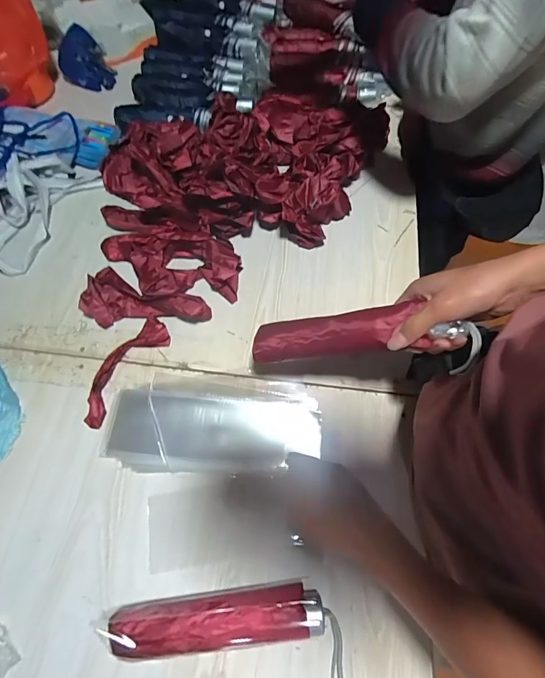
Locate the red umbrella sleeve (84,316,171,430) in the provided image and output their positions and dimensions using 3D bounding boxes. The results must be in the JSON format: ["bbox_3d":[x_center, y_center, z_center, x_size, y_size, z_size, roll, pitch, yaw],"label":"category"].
[{"bbox_3d":[-0.230,0.046,0.561,0.054,0.020,0.180,32,69,14],"label":"red umbrella sleeve"}]

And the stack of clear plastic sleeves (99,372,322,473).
[{"bbox_3d":[-0.085,0.122,0.530,0.304,0.013,0.139,3,65,2],"label":"stack of clear plastic sleeves"}]

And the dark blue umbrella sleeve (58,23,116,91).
[{"bbox_3d":[-0.435,-0.642,0.836,0.107,0.087,0.091,-31,68,-14],"label":"dark blue umbrella sleeve"}]

